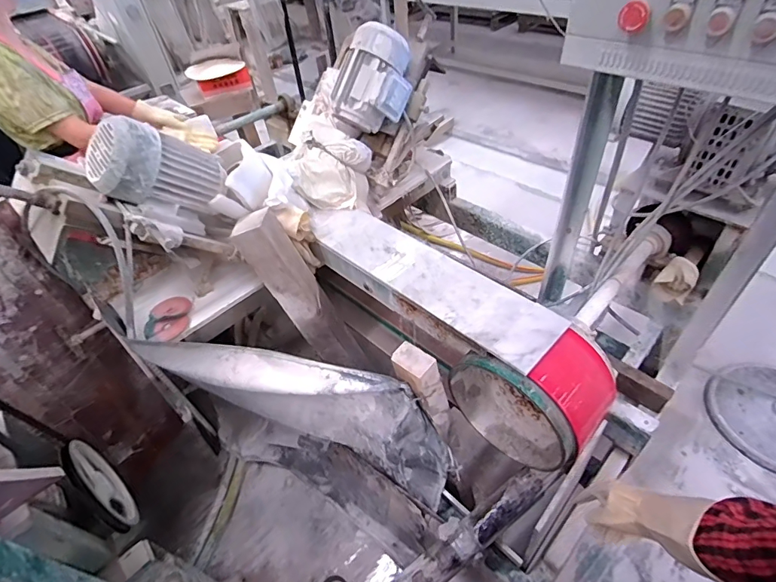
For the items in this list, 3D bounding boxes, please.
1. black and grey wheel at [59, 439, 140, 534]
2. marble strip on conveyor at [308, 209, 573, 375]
[{"bbox_3d":[-0.581,0.384,0.854,0.028,0.209,0.200,-37,53,-26],"label":"black and grey wheel"},{"bbox_3d":[0.070,-0.048,0.921,0.625,0.017,0.162,33,58,32],"label":"marble strip on conveyor"}]

